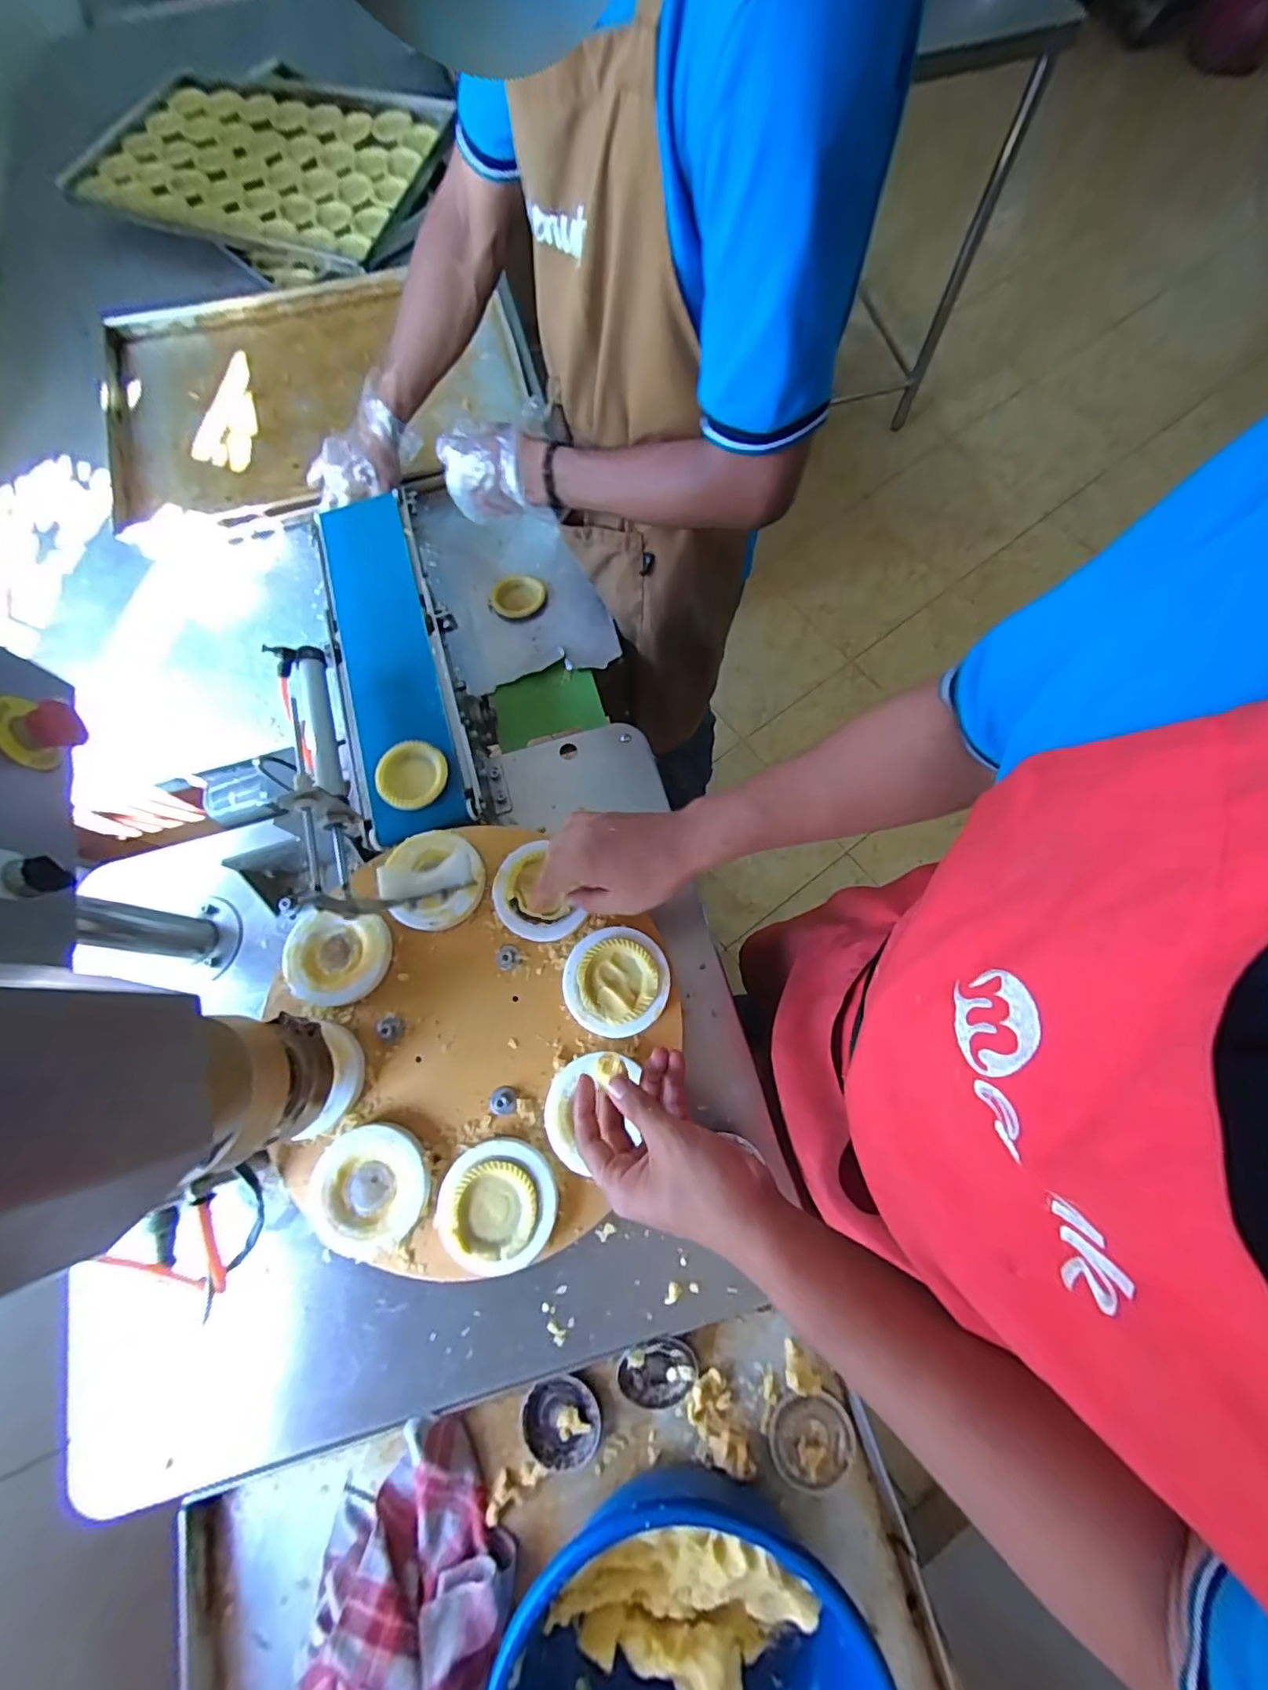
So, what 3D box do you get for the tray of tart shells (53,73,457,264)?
[{"bbox_3d":[-0.641,-1.181,0.985,0.584,0.049,0.337,13,74,5],"label":"tray of tart shells"}]

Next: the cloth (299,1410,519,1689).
[{"bbox_3d":[-0.195,0.646,0.495,0.167,0.054,0.250,12,74,4],"label":"cloth"}]

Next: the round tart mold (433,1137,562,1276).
[{"bbox_3d":[-0.117,0.309,0.490,0.096,0.018,0.098,0,73,1],"label":"round tart mold"}]

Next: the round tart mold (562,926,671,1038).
[{"bbox_3d":[-0.016,0.130,0.546,0.095,0.024,0.098,0,73,1],"label":"round tart mold"}]

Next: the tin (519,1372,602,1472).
[{"bbox_3d":[-0.070,0.544,0.541,0.074,0.012,0.068,0,73,1],"label":"tin"}]

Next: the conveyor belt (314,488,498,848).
[{"bbox_3d":[-0.282,-0.224,0.698,0.134,0.086,0.479,-16,74,-4],"label":"conveyor belt"}]

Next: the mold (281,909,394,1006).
[{"bbox_3d":[-0.292,0.111,0.562,0.097,0.016,0.086,6,73,3],"label":"mold"}]

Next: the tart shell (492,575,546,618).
[{"bbox_3d":[-0.161,-0.344,0.790,0.070,0.011,0.067,0,73,1],"label":"tart shell"}]

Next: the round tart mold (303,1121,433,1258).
[{"bbox_3d":[-0.234,0.299,0.502,0.103,0.014,0.099,0,73,1],"label":"round tart mold"}]

